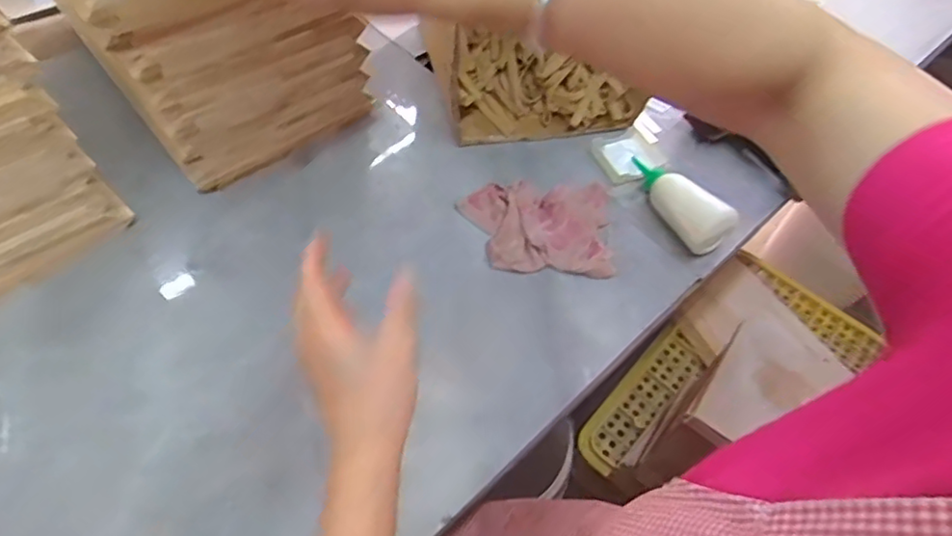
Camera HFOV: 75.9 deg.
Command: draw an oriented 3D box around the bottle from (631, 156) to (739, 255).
[{"bbox_3d":[0.243,-0.087,0.754,0.048,0.047,0.156,-29,64,-24],"label":"bottle"}]

